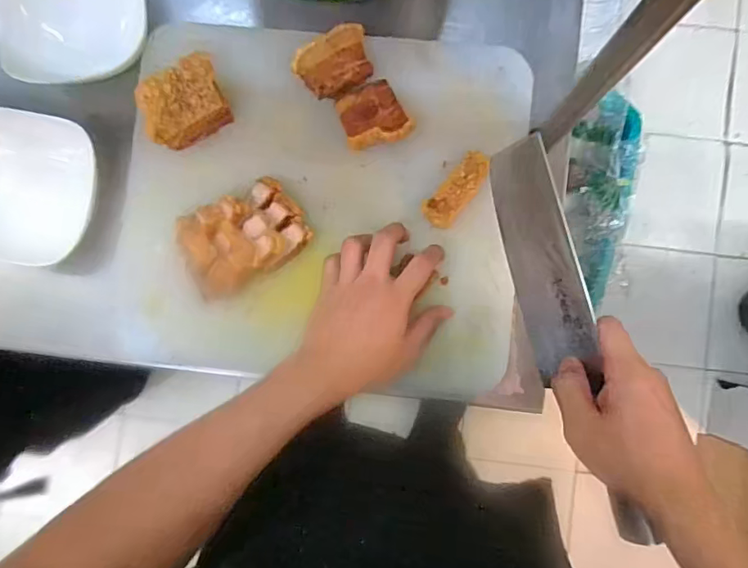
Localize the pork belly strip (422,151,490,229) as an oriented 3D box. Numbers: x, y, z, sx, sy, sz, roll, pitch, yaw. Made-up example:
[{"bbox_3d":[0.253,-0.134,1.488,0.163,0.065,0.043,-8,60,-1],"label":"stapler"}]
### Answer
[{"bbox_3d":[0.080,-0.092,0.502,0.032,0.012,0.080,37,89,2],"label":"pork belly strip"}]

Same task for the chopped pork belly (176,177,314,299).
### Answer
[{"bbox_3d":[-0.123,-0.043,0.499,0.114,0.057,0.079,-32,87,0],"label":"chopped pork belly"}]

